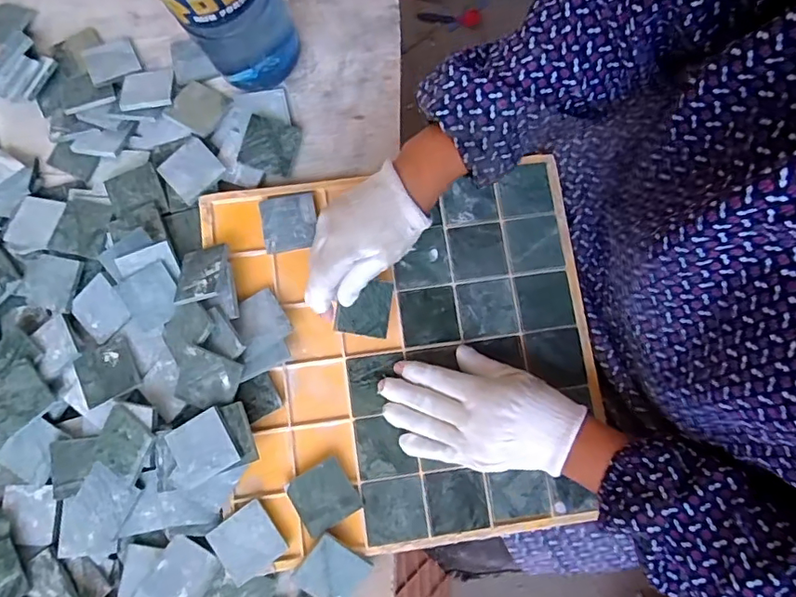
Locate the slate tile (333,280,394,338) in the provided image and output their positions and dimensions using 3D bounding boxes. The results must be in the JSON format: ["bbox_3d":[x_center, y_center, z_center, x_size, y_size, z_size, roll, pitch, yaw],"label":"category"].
[{"bbox_3d":[-0.027,0.007,0.445,0.051,0.006,0.048,11,81,-36],"label":"slate tile"}]

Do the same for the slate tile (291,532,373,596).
[{"bbox_3d":[-0.055,0.224,0.440,0.049,0.005,0.046,35,89,-3],"label":"slate tile"}]

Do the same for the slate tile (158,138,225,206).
[{"bbox_3d":[-0.193,-0.121,0.496,0.051,0.009,0.049,43,86,11],"label":"slate tile"}]

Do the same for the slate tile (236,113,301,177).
[{"bbox_3d":[-0.119,-0.143,0.497,0.049,0.011,0.046,12,78,2],"label":"slate tile"}]

